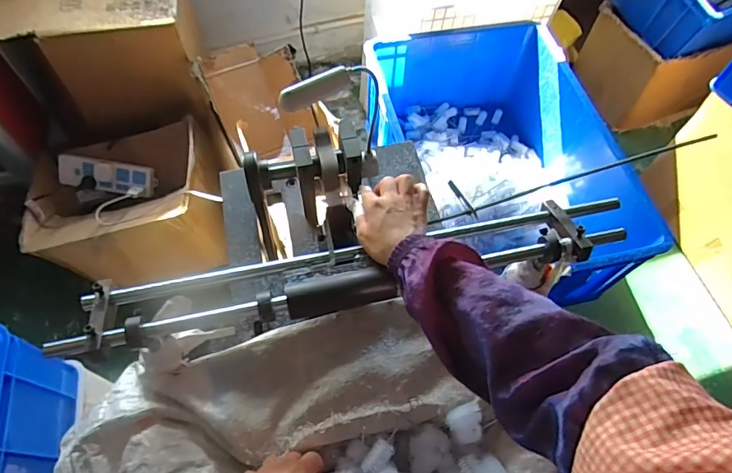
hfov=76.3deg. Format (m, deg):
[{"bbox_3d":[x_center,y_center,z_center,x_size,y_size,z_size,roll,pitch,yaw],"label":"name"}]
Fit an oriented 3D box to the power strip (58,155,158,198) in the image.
[{"bbox_3d":[-0.671,-0.158,1.205,0.238,0.080,0.031,10,18,-2],"label":"power strip"}]

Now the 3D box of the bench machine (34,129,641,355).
[{"bbox_3d":[-0.030,-0.030,0.620,0.596,0.149,0.284,-11,62,-6],"label":"bench machine"}]

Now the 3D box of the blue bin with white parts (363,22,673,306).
[{"bbox_3d":[0.257,-0.146,0.953,0.399,0.230,0.603,-13,62,-8],"label":"blue bin with white parts"}]

